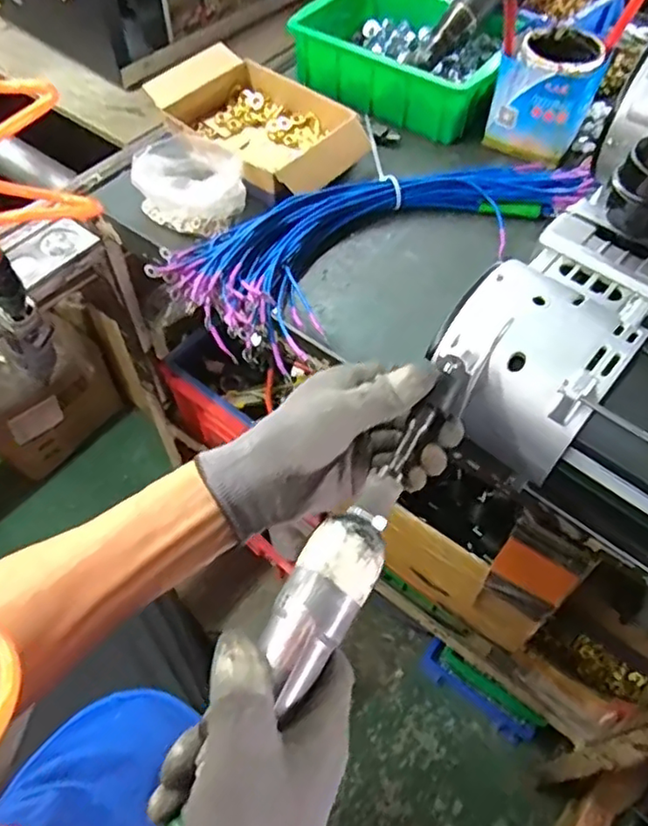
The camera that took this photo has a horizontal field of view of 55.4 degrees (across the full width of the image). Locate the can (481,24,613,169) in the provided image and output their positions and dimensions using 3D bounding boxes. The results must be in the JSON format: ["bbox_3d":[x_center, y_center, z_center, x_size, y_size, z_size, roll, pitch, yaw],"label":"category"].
[{"bbox_3d":[0.244,-0.352,0.682,0.101,0.109,0.093,20,53,15],"label":"can"}]

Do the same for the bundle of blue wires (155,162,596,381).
[{"bbox_3d":[0.047,-0.170,0.610,0.409,0.067,0.156,-25,55,-20],"label":"bundle of blue wires"}]

